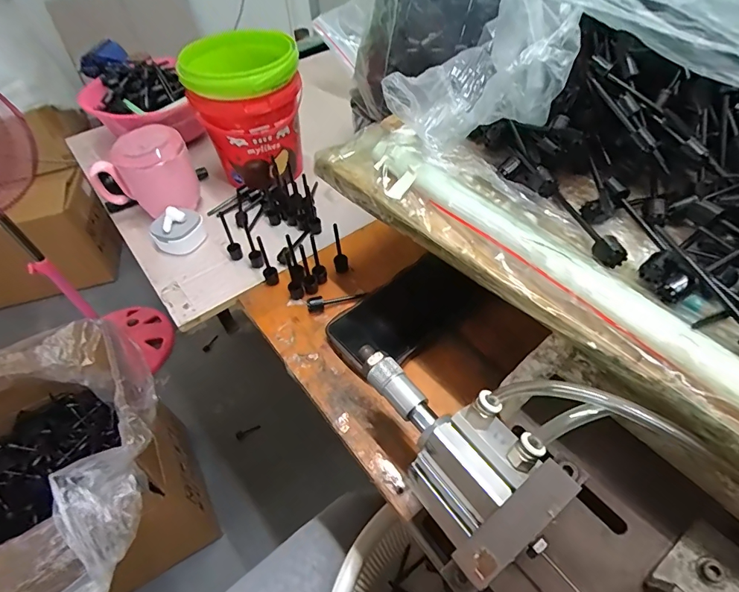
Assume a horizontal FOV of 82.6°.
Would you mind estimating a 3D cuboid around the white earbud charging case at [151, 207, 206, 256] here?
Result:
[{"bbox_3d":[-0.222,-0.075,0.490,0.056,0.042,0.042,-30,55,-20],"label":"white earbud charging case"}]

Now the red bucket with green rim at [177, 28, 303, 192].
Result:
[{"bbox_3d":[-0.147,-0.225,0.531,0.128,0.150,0.114,-17,51,-11],"label":"red bucket with green rim"}]

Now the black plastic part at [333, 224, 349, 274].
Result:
[{"bbox_3d":[-0.032,-0.049,0.438,0.015,0.062,0.009,-10,50,-5],"label":"black plastic part"}]

